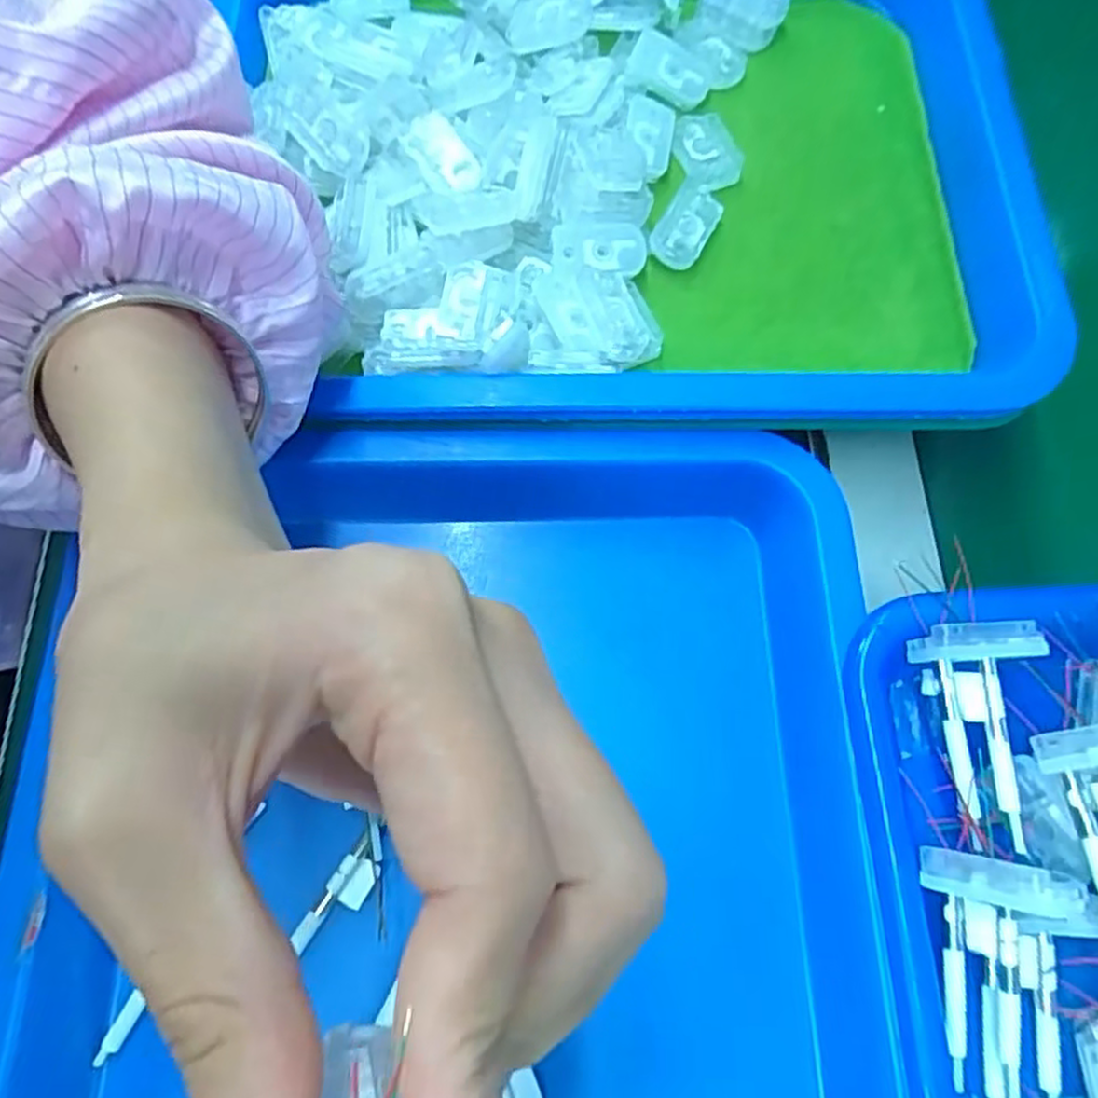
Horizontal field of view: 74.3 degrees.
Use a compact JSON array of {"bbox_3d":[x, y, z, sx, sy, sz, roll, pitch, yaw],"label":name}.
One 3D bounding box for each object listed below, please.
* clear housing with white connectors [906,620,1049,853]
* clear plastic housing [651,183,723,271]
[{"bbox_3d":[0.131,0.055,0.219,0.032,0.016,0.064,-3,86,-2],"label":"clear housing with white connectors"},{"bbox_3d":[0.057,-0.134,0.297,0.020,0.008,0.038,27,72,8],"label":"clear plastic housing"}]

